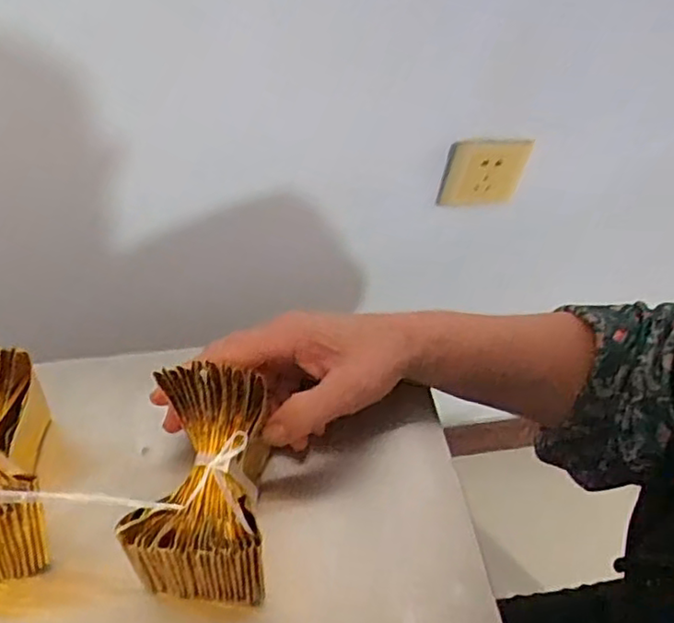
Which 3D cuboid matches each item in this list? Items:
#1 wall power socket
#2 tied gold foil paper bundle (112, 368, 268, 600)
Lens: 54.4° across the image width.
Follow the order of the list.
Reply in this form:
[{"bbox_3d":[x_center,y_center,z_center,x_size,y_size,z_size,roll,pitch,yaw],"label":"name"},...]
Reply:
[{"bbox_3d":[0.163,-0.154,0.728,0.092,0.097,0.016,-6,51,-7],"label":"wall power socket"},{"bbox_3d":[-0.068,0.085,0.333,0.056,0.040,0.112,1,55,-1],"label":"tied gold foil paper bundle"}]

